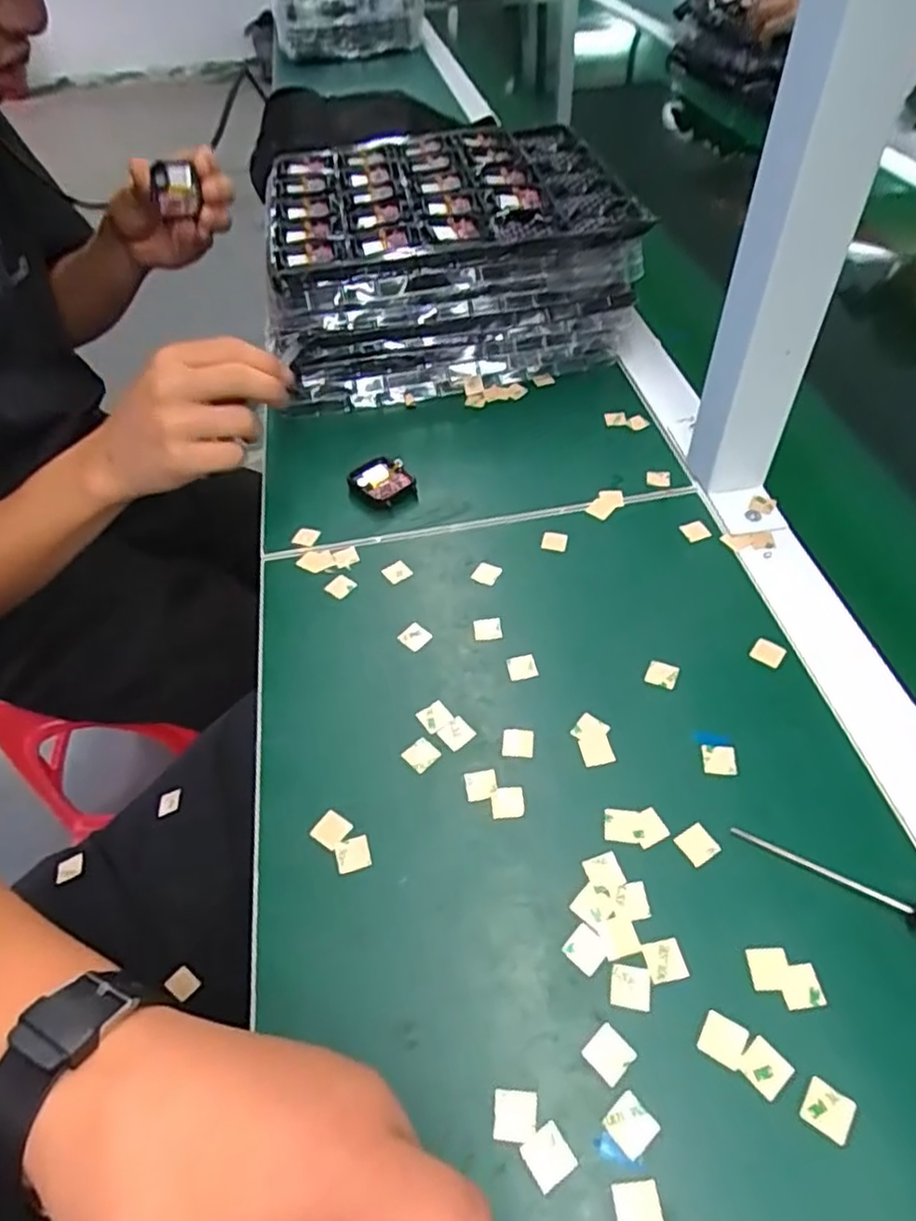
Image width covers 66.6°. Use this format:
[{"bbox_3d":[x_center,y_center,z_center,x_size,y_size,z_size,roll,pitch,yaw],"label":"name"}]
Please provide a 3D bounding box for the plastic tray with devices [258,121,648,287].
[{"bbox_3d":[-0.013,-0.347,0.577,0.277,0.018,0.247,-10,50,-4],"label":"plastic tray with devices"}]

